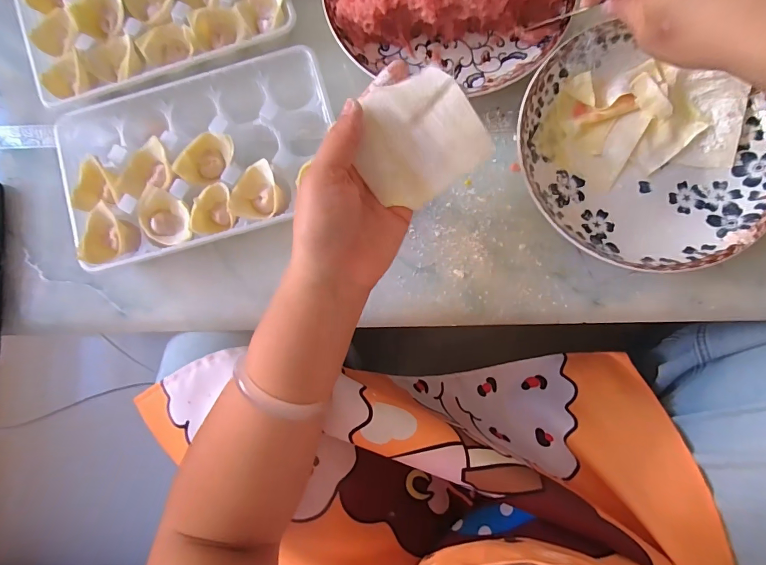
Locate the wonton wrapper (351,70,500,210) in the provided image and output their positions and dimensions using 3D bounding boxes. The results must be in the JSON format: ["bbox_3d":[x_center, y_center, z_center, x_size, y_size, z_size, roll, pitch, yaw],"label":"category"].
[{"bbox_3d":[0.022,-0.091,0.248,0.077,0.009,0.072,-34,105,18],"label":"wonton wrapper"}]

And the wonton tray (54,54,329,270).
[{"bbox_3d":[-0.150,-0.104,0.318,0.222,0.031,0.137,-16,84,1],"label":"wonton tray"}]

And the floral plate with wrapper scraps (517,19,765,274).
[{"bbox_3d":[0.204,-0.104,0.302,0.194,0.036,0.191,23,86,4],"label":"floral plate with wrapper scraps"}]

